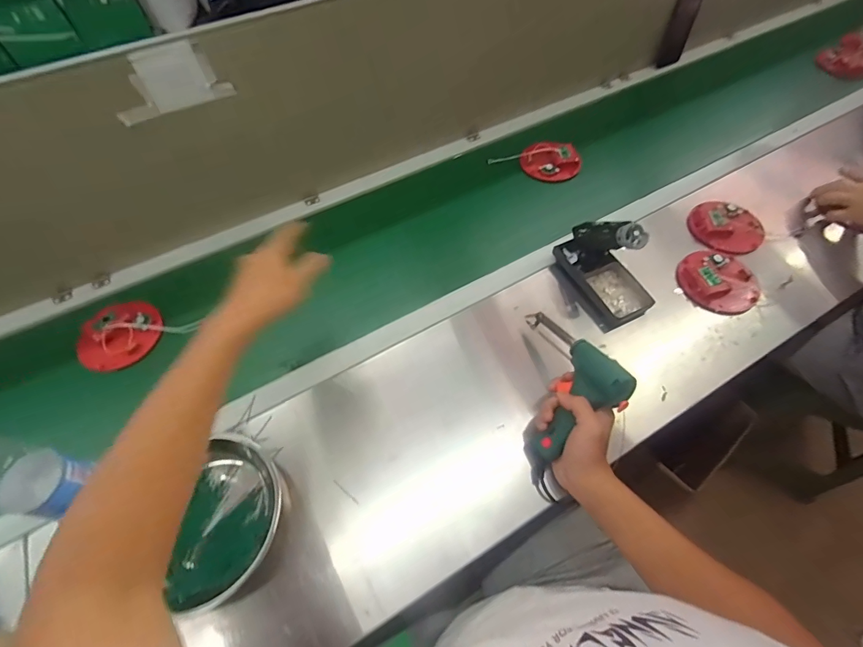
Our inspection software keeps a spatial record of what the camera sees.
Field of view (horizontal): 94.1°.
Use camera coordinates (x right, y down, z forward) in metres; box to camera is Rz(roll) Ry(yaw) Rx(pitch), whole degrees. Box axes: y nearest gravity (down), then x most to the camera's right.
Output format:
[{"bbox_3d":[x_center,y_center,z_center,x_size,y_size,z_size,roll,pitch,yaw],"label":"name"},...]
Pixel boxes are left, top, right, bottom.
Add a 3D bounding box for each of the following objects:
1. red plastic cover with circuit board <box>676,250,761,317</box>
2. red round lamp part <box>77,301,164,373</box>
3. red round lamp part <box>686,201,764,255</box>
[{"bbox_3d":[0.479,-0.075,0.670,0.126,0.033,0.126,-36,63,-20],"label":"red plastic cover with circuit board"},{"bbox_3d":[-0.501,0.015,0.645,0.117,0.033,0.103,-38,70,-19],"label":"red round lamp part"},{"bbox_3d":[0.533,-0.177,0.730,0.118,0.029,0.117,0,57,1],"label":"red round lamp part"}]

